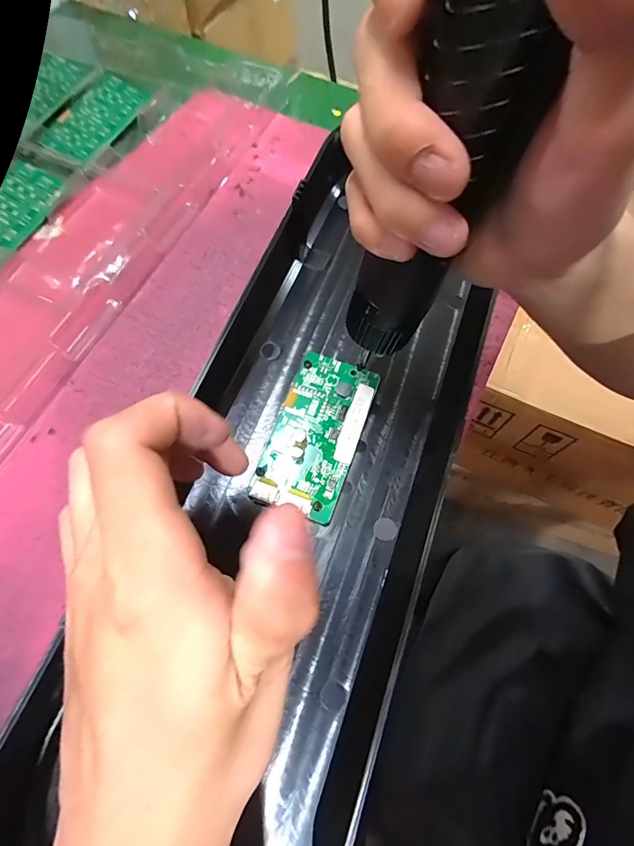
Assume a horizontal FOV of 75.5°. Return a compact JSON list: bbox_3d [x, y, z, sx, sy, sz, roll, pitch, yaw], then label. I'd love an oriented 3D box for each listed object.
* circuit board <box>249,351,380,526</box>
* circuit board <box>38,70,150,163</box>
[{"bbox_3d":[0.000,0.005,0.234,0.047,0.007,0.093,19,68,6],"label":"circuit board"},{"bbox_3d":[-0.185,-0.258,0.345,0.052,0.012,0.095,22,68,7],"label":"circuit board"}]

